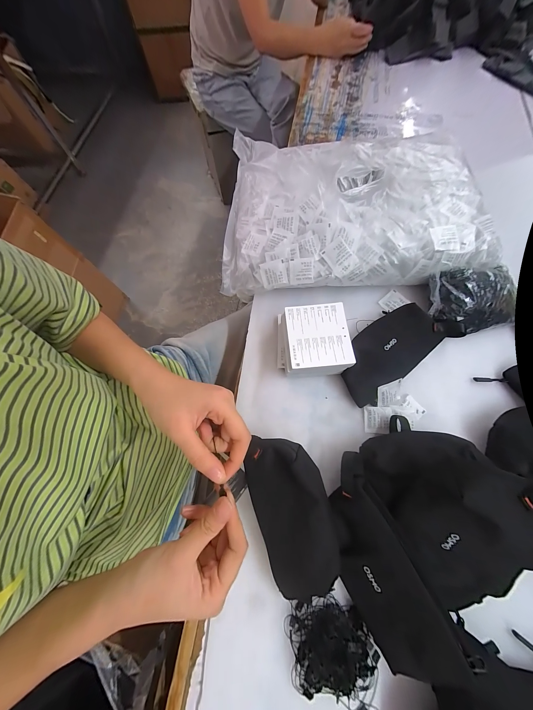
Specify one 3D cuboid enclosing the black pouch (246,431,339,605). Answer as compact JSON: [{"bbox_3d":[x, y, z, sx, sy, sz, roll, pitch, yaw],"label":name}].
[{"bbox_3d":[0.030,0.196,0.274,0.084,0.051,0.188,-12,91,-3],"label":"black pouch"}]

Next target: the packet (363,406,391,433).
[{"bbox_3d":[0.170,0.099,0.354,0.037,0.010,0.038,2,70,3],"label":"packet"}]

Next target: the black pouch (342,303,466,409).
[{"bbox_3d":[0.201,-0.012,0.371,0.198,0.039,0.093,-37,73,-11],"label":"black pouch"}]

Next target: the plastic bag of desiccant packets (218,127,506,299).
[{"bbox_3d":[0.140,-0.282,0.437,0.435,0.099,0.339,0,70,2],"label":"plastic bag of desiccant packets"}]

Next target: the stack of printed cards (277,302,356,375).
[{"bbox_3d":[0.070,-0.022,0.372,0.104,0.064,0.113,-4,70,0],"label":"stack of printed cards"}]

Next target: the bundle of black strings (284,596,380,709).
[{"bbox_3d":[0.075,0.342,0.265,0.106,0.022,0.091,14,71,7],"label":"bundle of black strings"}]

